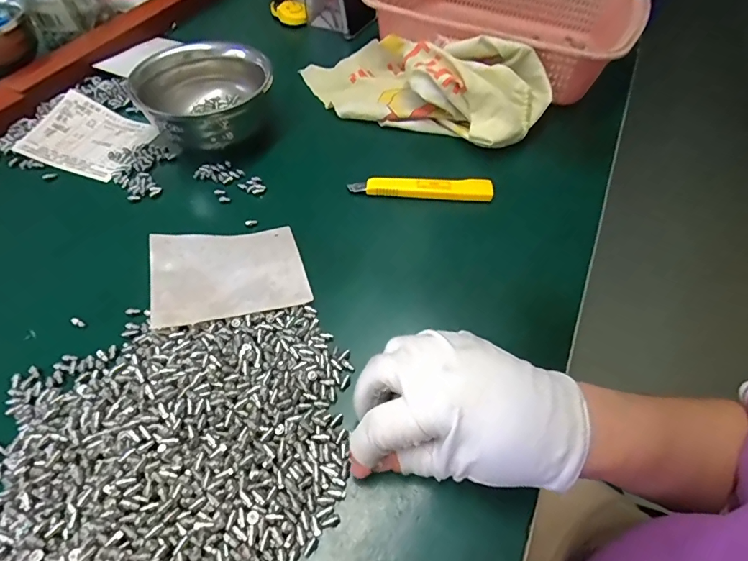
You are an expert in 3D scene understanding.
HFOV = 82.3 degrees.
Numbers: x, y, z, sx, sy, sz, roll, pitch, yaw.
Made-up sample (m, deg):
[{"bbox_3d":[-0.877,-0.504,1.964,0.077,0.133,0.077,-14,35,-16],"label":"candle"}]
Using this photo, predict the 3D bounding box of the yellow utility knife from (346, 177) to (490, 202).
[{"bbox_3d":[0.043,-0.084,0.388,0.126,0.013,0.019,2,53,-1],"label":"yellow utility knife"}]

